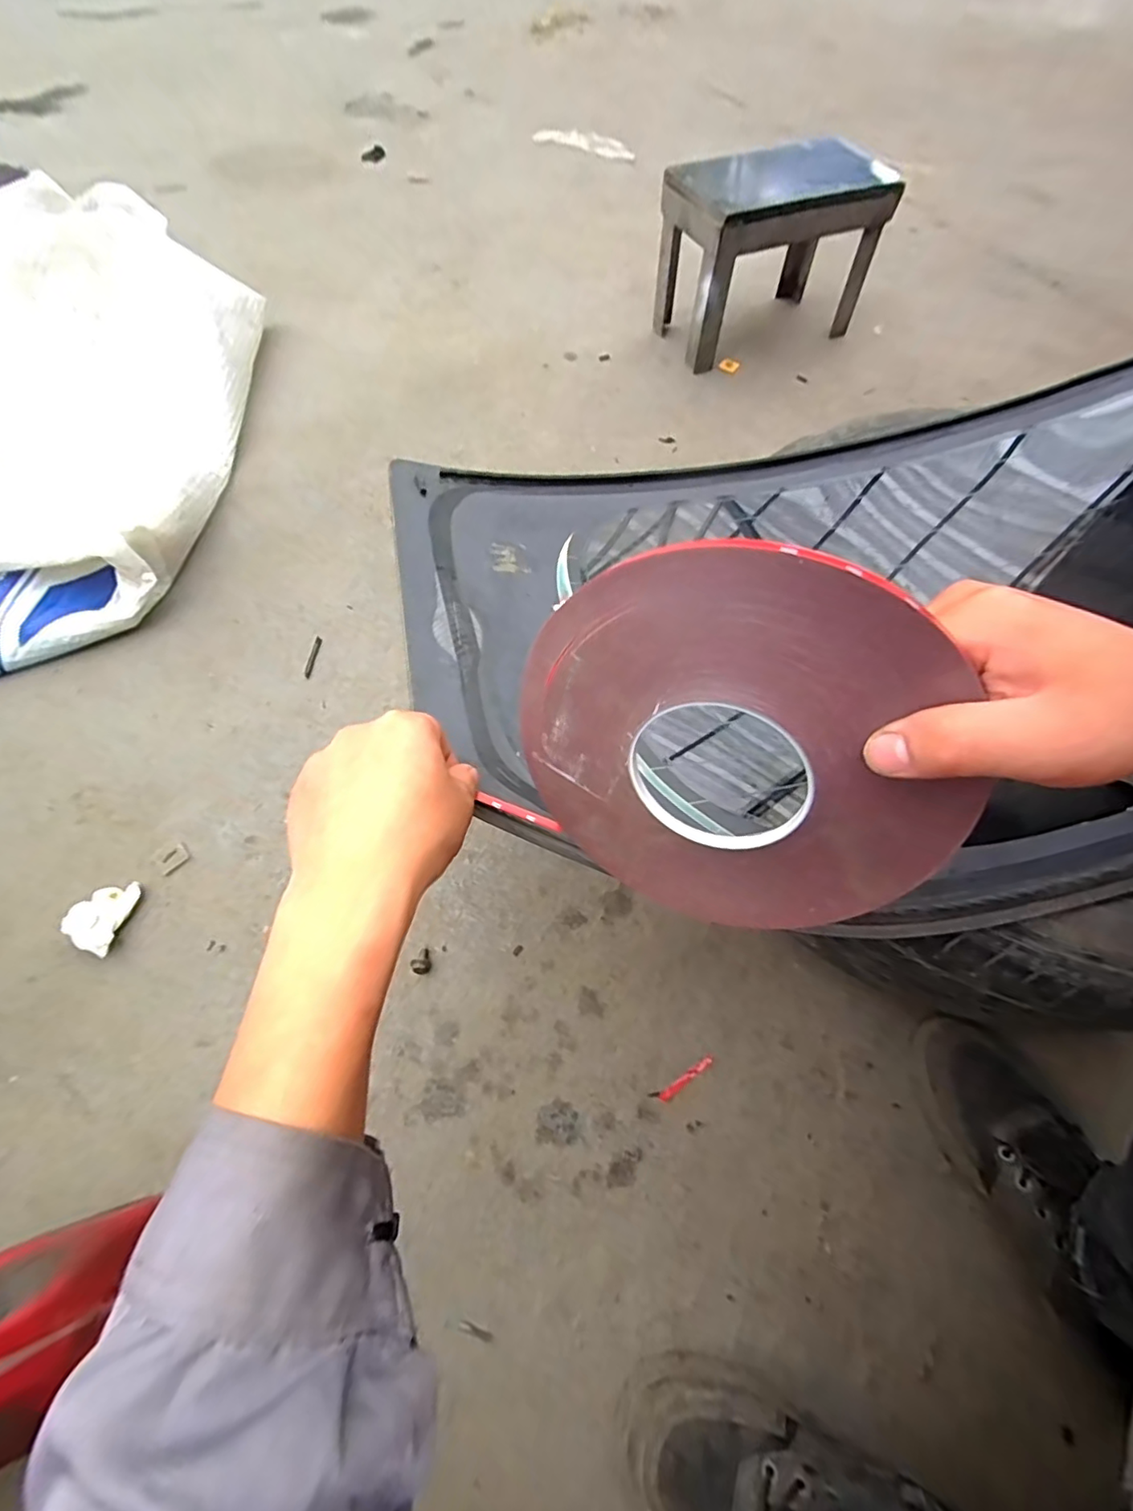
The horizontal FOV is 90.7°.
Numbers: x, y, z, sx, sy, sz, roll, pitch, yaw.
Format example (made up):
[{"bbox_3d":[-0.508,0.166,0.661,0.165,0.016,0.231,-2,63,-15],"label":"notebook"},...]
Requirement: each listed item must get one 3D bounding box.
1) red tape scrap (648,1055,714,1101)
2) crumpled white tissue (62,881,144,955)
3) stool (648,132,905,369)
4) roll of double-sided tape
[{"bbox_3d":[0.106,0.295,0.508,0.066,0.004,0.013,-26,66,-11],"label":"red tape scrap"},{"bbox_3d":[-0.467,0.161,0.563,0.046,0.031,0.069,6,64,4],"label":"crumpled white tissue"},{"bbox_3d":[0.338,-0.852,0.953,0.332,0.225,0.183,-22,65,-10],"label":"stool"},{"bbox_3d":[0.067,0.005,0.248,0.186,0.190,0.008,28,43,5],"label":"roll of double-sided tape"}]

